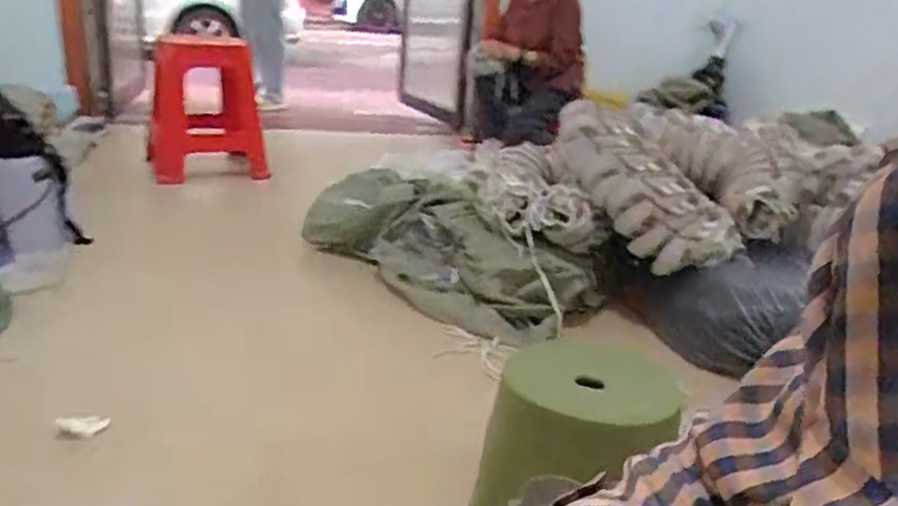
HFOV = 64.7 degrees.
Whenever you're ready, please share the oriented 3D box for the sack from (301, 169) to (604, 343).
[{"bbox_3d":[-0.024,-0.017,1.863,0.851,0.260,0.310,16,23,26],"label":"sack"}]

